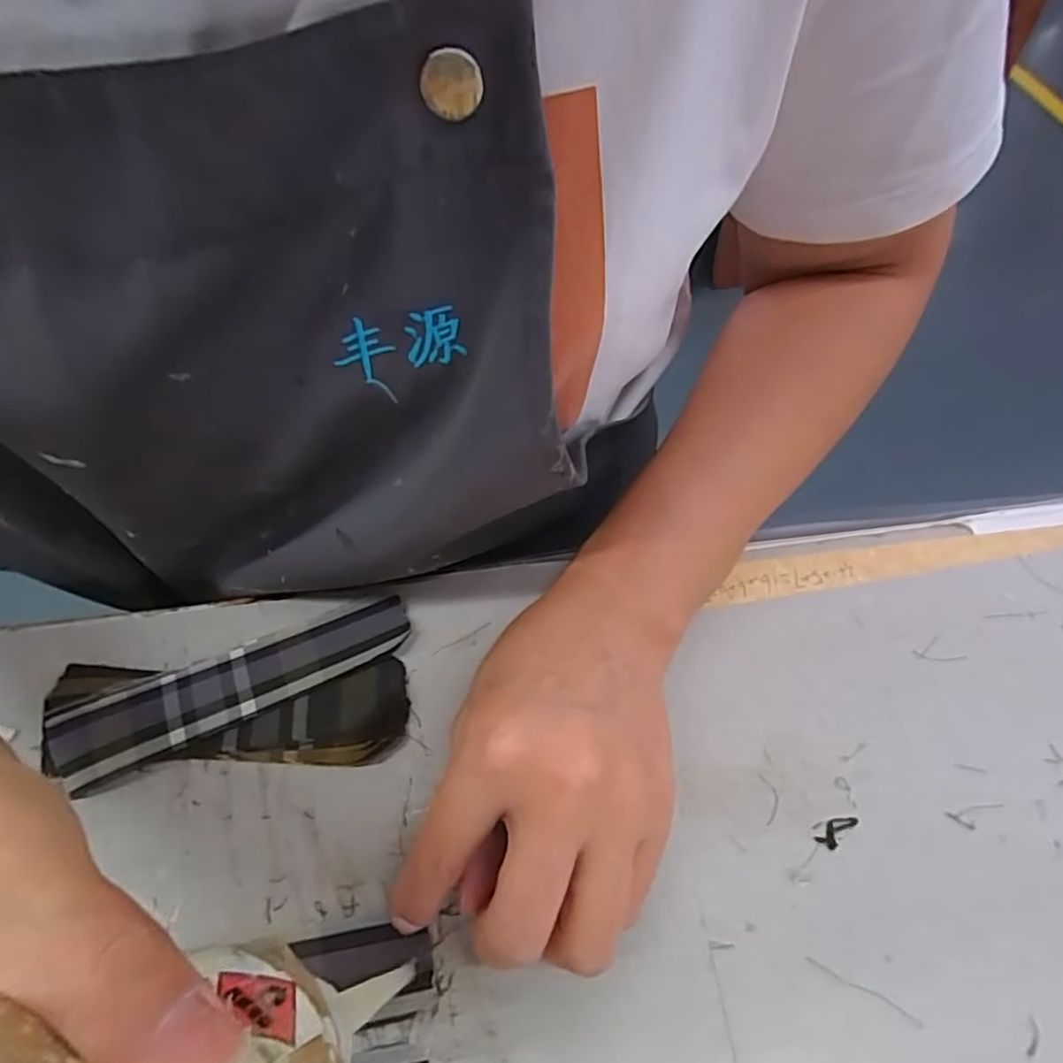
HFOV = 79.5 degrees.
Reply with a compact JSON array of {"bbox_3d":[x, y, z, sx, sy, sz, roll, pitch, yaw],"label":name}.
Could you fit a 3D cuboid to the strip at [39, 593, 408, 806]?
[{"bbox_3d":[-0.119,0.061,0.260,0.138,0.012,0.035,-24,61,-11],"label":"strip"}]

